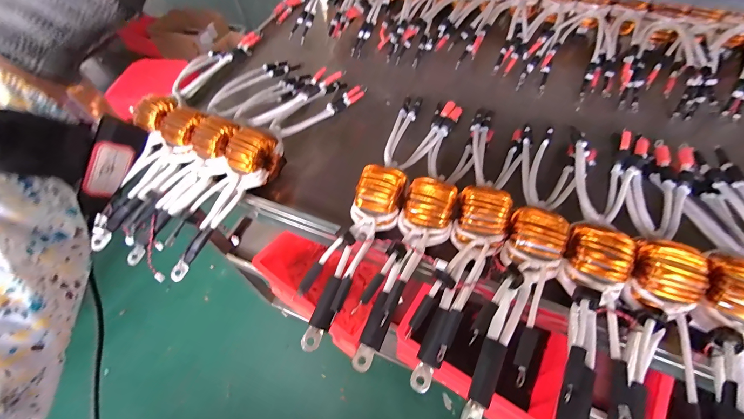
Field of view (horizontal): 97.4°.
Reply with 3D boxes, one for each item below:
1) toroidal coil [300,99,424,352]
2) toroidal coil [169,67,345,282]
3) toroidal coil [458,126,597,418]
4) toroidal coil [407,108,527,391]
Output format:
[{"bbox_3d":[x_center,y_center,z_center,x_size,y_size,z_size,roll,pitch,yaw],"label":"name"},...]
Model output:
[{"bbox_3d":[0.016,-0.019,0.492,0.088,0.093,0.447,21,59,16],"label":"toroidal coil"},{"bbox_3d":[-0.184,-0.091,0.544,0.085,0.092,0.407,24,60,18],"label":"toroidal coil"},{"bbox_3d":[0.203,0.027,0.426,0.100,0.062,0.409,25,60,18],"label":"toroidal coil"},{"bbox_3d":[0.151,0.007,0.467,0.077,0.097,0.462,18,58,14],"label":"toroidal coil"}]

